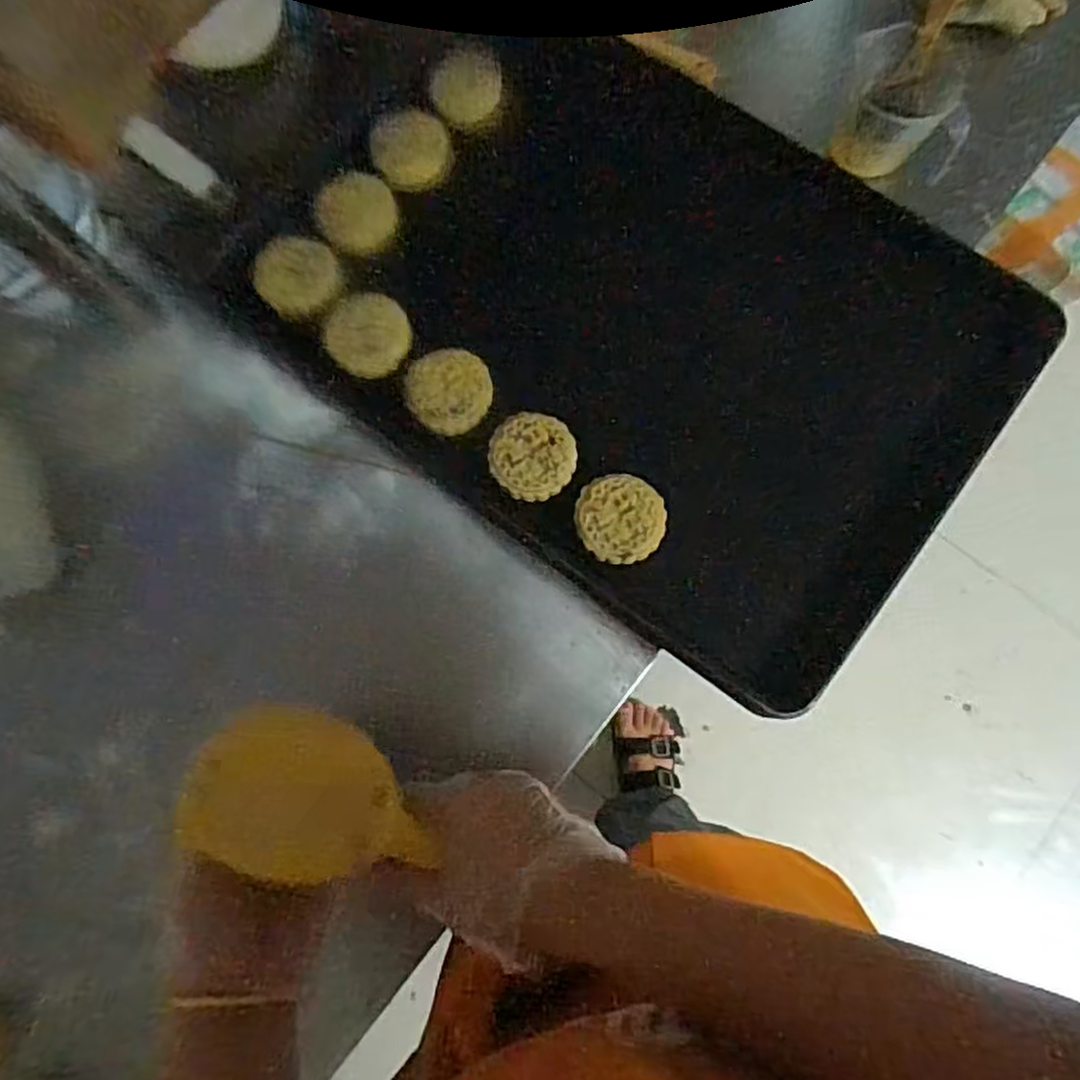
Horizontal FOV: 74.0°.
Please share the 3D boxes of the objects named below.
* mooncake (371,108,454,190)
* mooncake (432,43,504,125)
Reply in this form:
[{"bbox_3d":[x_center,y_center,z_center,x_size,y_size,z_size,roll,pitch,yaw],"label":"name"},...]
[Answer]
[{"bbox_3d":[-0.109,-0.327,0.600,0.065,0.014,0.065,0,92,-11],"label":"mooncake"},{"bbox_3d":[-0.061,-0.382,0.604,0.057,0.024,0.056,-4,80,0],"label":"mooncake"}]

